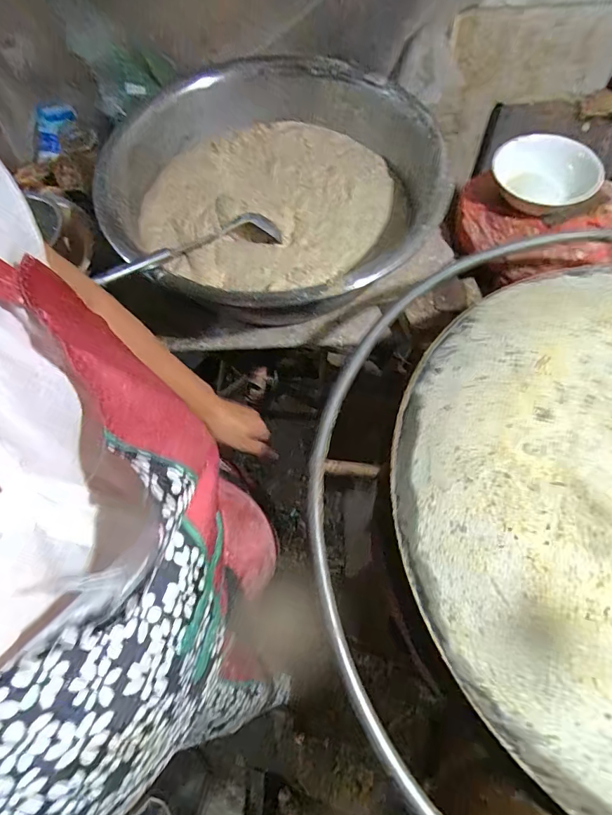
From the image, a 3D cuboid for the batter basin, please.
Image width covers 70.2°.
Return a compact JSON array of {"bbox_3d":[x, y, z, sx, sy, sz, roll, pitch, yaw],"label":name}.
[{"bbox_3d":[-0.066,-0.425,0.834,0.592,0.152,0.649,1,65,-1],"label":"batter basin"}]

